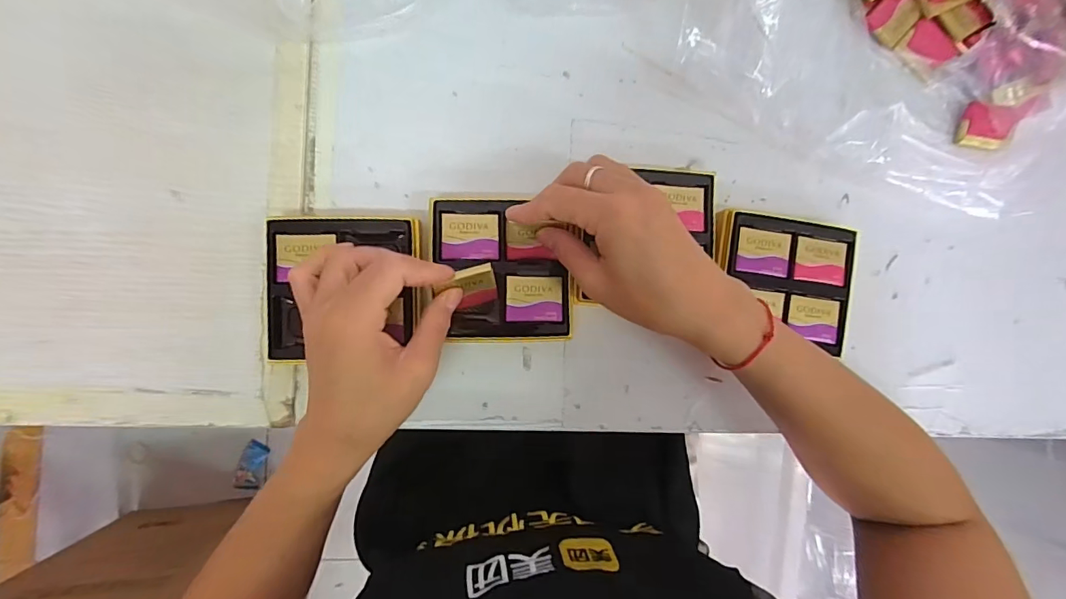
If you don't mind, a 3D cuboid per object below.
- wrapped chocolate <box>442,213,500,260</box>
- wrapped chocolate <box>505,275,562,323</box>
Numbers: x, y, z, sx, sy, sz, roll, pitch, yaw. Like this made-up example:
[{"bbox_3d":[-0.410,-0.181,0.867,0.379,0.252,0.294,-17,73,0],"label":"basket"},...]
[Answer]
[{"bbox_3d":[-0.042,-0.043,0.322,0.038,0.004,0.031,-1,86,-5],"label":"wrapped chocolate"},{"bbox_3d":[0.001,0.000,0.323,0.038,0.004,0.031,0,91,-4],"label":"wrapped chocolate"}]

